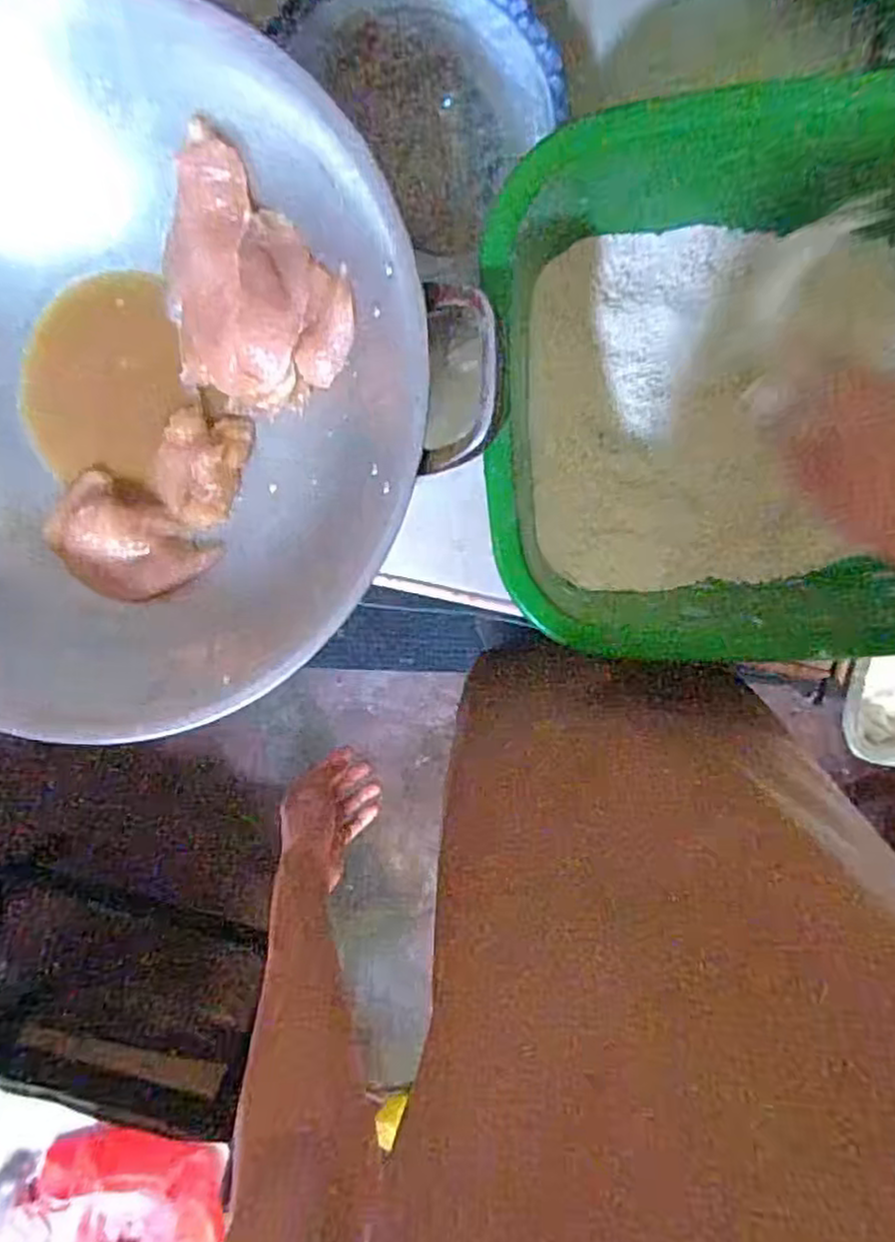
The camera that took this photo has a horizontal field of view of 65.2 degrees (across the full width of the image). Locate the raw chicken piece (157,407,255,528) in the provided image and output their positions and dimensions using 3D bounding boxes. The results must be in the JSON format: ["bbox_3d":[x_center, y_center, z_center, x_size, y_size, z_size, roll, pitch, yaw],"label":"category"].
[{"bbox_3d":[-0.184,-0.116,0.519,0.063,0.018,0.083,19,99,0],"label":"raw chicken piece"}]

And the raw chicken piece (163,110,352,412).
[{"bbox_3d":[-0.140,-0.221,0.477,0.157,0.042,0.125,41,98,-3],"label":"raw chicken piece"}]

